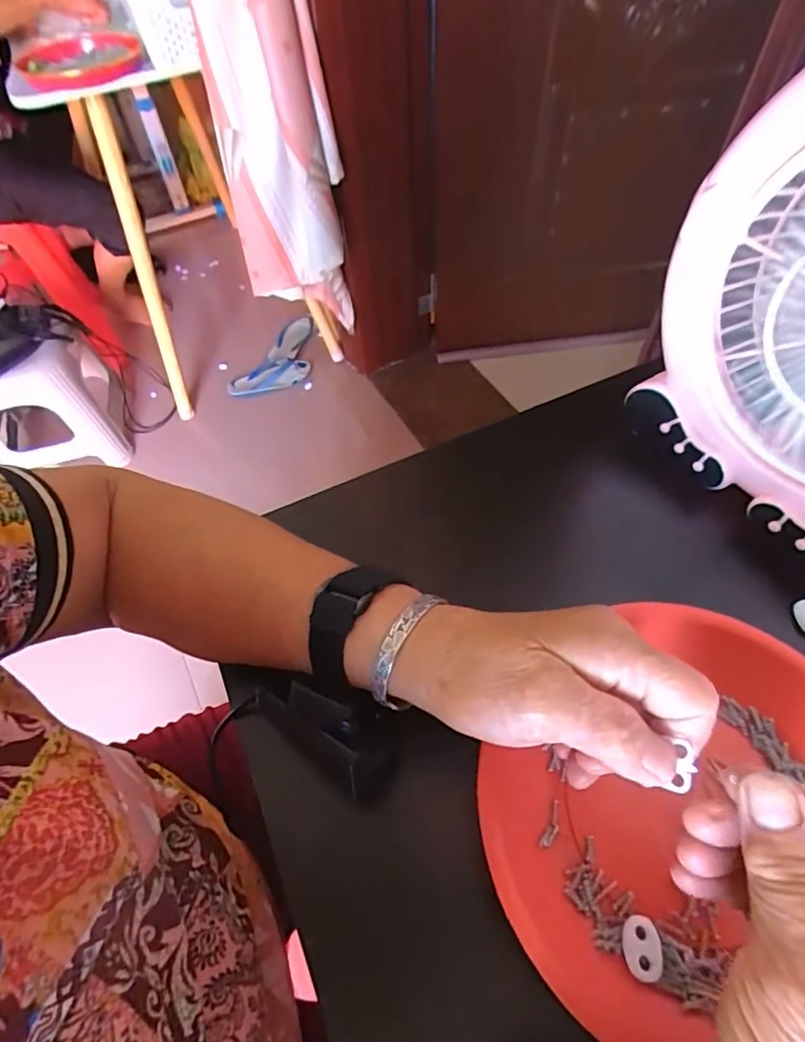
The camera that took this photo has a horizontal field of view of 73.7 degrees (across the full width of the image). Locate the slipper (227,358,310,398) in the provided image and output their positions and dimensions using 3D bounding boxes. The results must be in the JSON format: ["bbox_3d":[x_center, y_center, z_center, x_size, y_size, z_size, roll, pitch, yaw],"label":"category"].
[{"bbox_3d":[-0.389,-0.422,1.573,0.244,0.042,0.104,-19,58,-10],"label":"slipper"}]

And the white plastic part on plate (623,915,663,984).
[{"bbox_3d":[0.104,0.184,0.232,0.015,0.004,0.022,3,57,5],"label":"white plastic part on plate"}]

